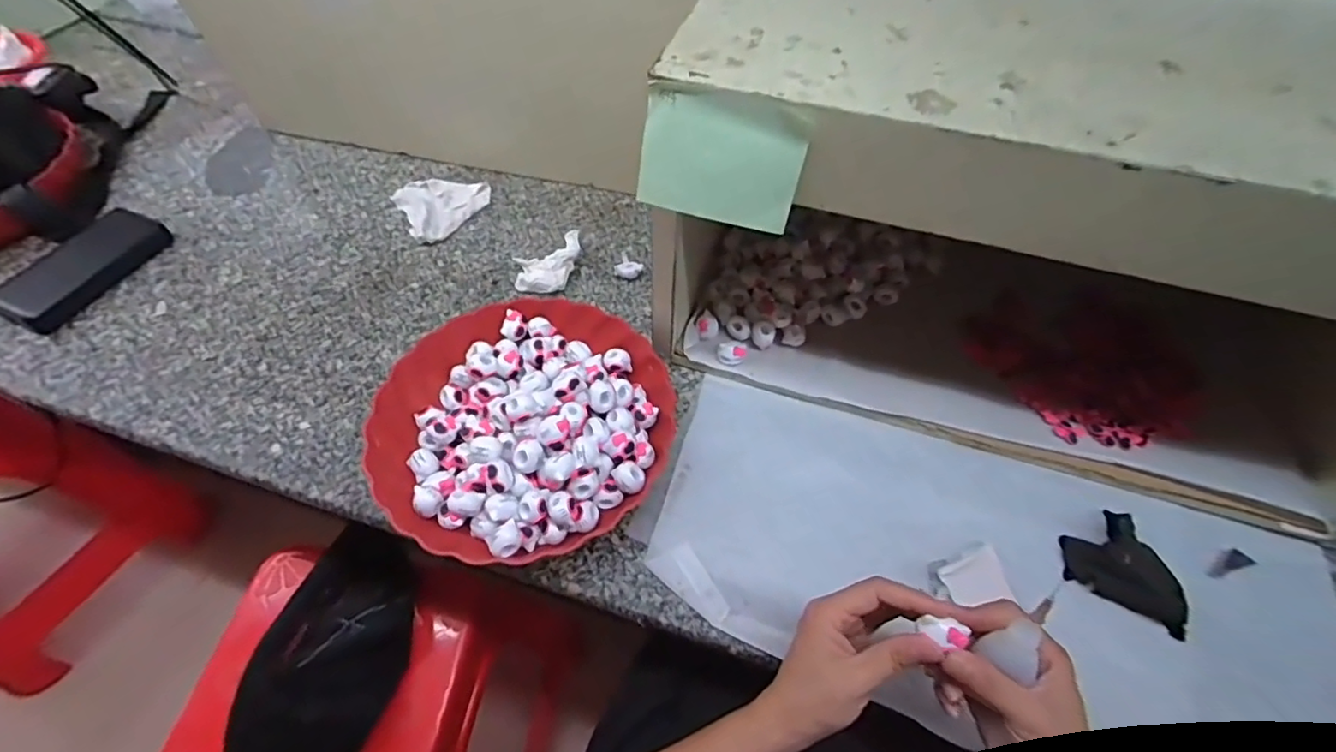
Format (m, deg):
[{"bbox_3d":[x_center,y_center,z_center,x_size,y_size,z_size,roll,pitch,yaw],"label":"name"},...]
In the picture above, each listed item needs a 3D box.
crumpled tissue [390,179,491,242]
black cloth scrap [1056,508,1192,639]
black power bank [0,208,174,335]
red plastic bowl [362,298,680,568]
[{"bbox_3d":[-0.277,-0.209,0.685,0.104,0.014,0.107,28,60,17],"label":"crumpled tissue"},{"bbox_3d":[0.360,0.143,0.449,0.087,0.028,0.072,26,59,16],"label":"black cloth scrap"},{"bbox_3d":[-0.625,-0.117,0.617,0.077,0.026,0.157,20,58,13],"label":"black power bank"},{"bbox_3d":[-0.121,0.036,0.489,0.235,0.067,0.226,0,56,0],"label":"red plastic bowl"}]

